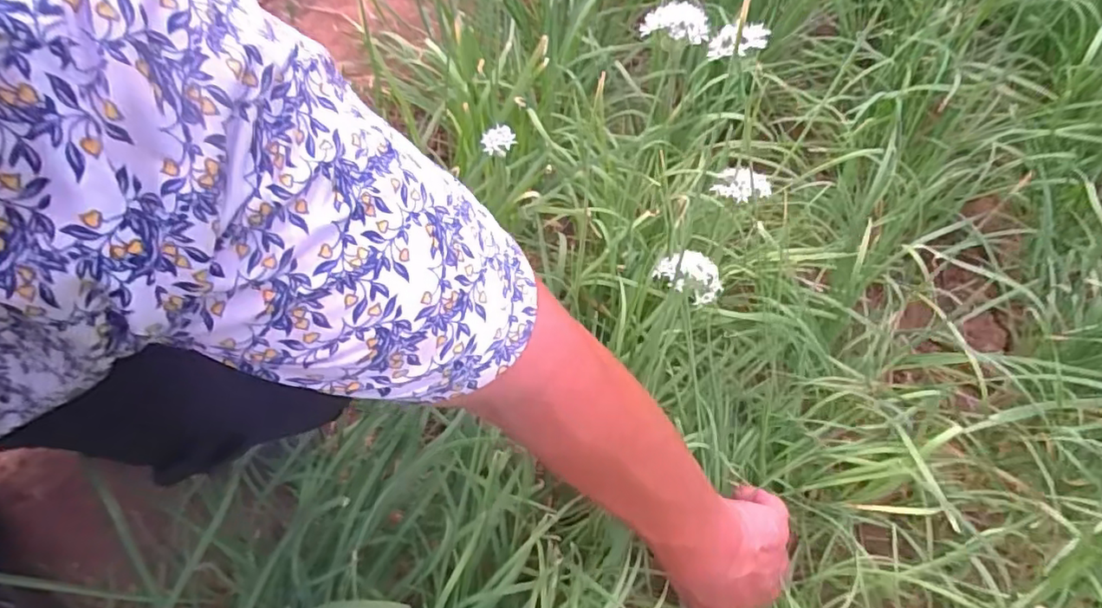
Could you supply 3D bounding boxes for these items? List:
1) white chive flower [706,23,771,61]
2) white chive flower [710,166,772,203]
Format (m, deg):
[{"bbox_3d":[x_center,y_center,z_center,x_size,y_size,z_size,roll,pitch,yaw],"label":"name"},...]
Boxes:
[{"bbox_3d":[0.108,-0.155,0.348,0.035,0.017,0.015,2,61,37],"label":"white chive flower"},{"bbox_3d":[0.133,-0.084,0.408,0.041,0.016,0.021,-9,65,-2],"label":"white chive flower"}]

